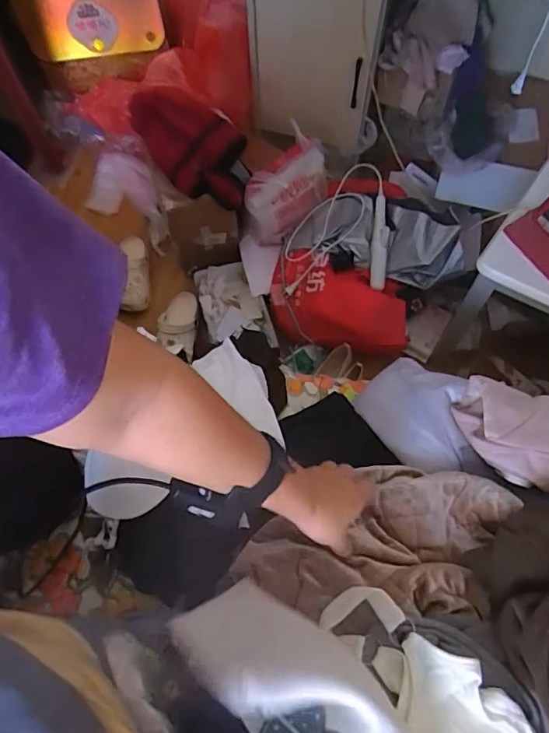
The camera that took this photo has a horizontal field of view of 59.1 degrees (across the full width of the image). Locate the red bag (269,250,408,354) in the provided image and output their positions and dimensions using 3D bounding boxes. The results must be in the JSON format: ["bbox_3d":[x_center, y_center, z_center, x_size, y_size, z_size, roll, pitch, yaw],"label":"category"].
[{"bbox_3d":[0.155,-0.156,1.209,0.342,0.109,0.208,11,66,6],"label":"red bag"}]

